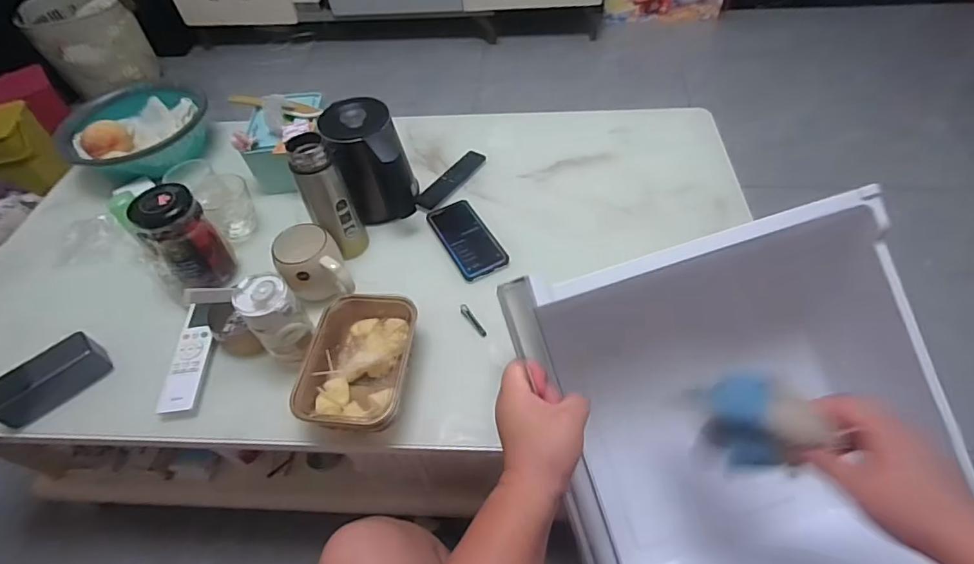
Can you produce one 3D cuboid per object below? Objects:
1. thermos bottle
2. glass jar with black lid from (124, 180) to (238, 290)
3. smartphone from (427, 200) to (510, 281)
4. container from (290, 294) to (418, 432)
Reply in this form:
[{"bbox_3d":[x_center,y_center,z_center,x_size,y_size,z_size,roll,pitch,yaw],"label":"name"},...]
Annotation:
[{"bbox_3d":[-0.234,-0.122,0.730,0.062,0.188,0.060,-22,54,-12],"label":"thermos bottle"},{"bbox_3d":[-0.441,-0.069,0.725,0.080,0.139,0.089,-14,52,-6],"label":"glass jar with black lid"},{"bbox_3d":[-0.034,-0.073,0.794,0.077,0.010,0.162,-24,54,-13],"label":"smartphone"},{"bbox_3d":[-0.160,0.104,0.635,0.124,0.065,0.178,3,53,8],"label":"container"}]

